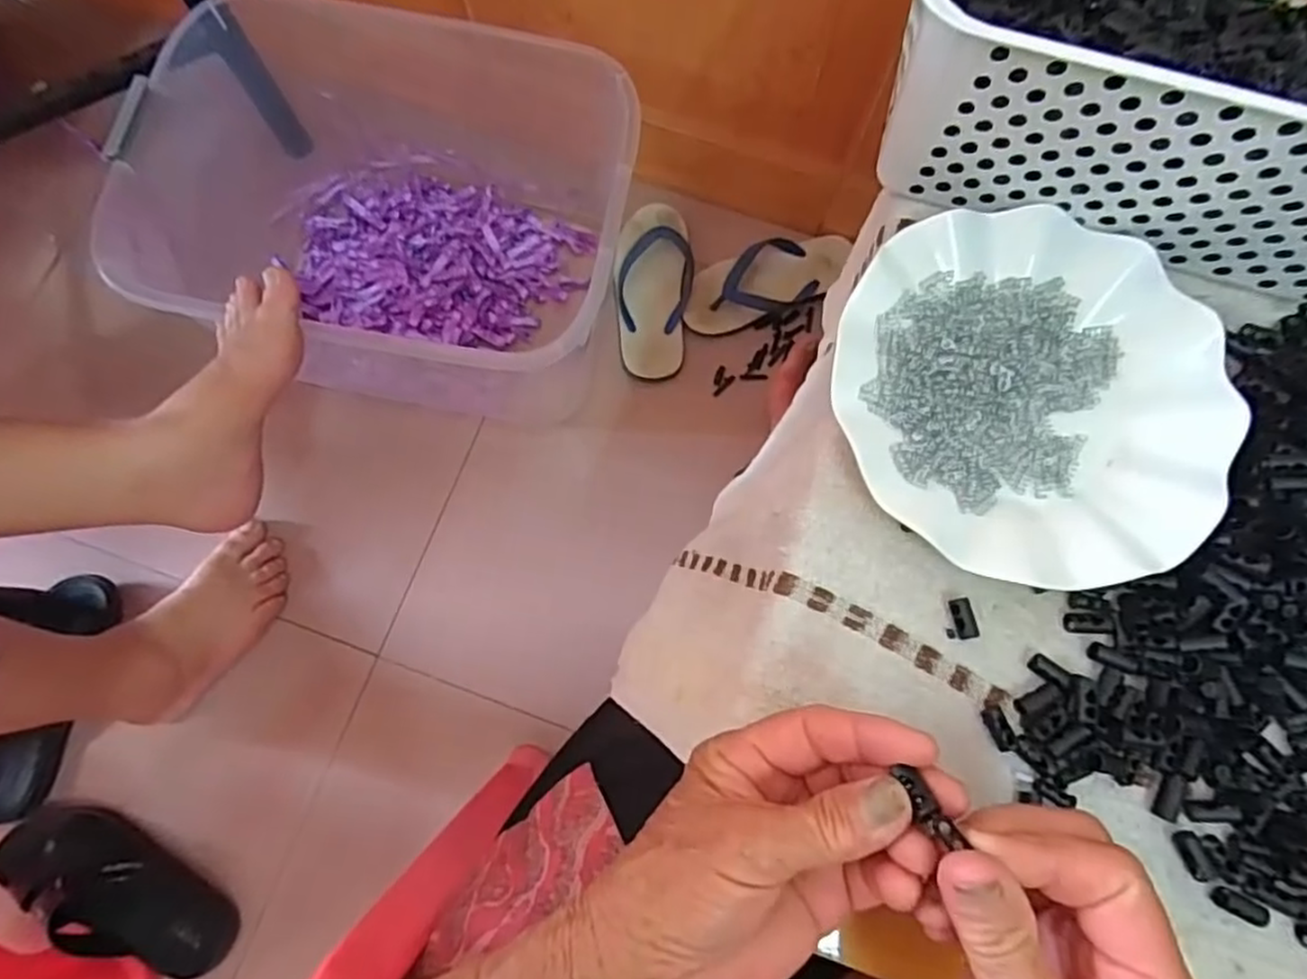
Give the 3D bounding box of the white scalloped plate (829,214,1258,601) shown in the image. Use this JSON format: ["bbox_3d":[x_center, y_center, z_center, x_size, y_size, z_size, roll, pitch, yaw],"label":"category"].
[{"bbox_3d":[0.178,-0.049,0.336,0.179,0.022,0.174,0,77,-1],"label":"white scalloped plate"}]

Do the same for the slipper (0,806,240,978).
[{"bbox_3d":[-0.537,0.406,0.714,0.236,0.062,0.100,36,79,7],"label":"slipper"}]

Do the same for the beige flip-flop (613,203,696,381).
[{"bbox_3d":[-0.001,-0.253,0.892,0.094,0.040,0.226,5,77,0],"label":"beige flip-flop"}]

